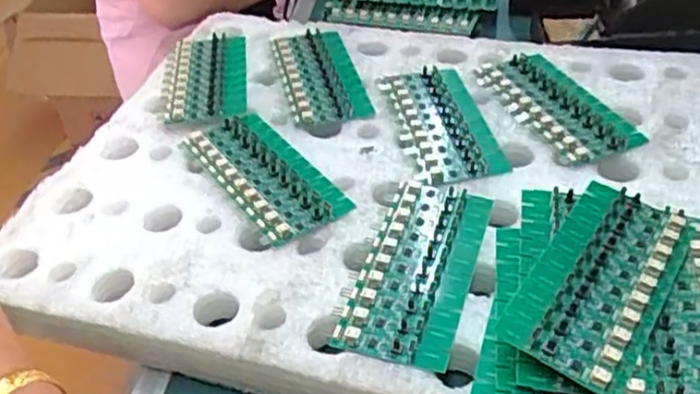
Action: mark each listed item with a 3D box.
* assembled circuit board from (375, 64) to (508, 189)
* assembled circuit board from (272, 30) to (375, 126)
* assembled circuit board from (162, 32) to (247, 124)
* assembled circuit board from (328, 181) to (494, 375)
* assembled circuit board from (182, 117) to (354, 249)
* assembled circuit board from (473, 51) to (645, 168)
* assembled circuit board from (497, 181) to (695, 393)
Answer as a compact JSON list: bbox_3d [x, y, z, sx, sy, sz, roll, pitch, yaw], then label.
[{"bbox_3d":[0.068,-0.056,0.528,0.067,0.009,0.138,-10,41,-5],"label":"assembled circuit board"},{"bbox_3d":[-0.026,-0.103,0.593,0.062,0.012,0.135,-12,41,-7],"label":"assembled circuit board"},{"bbox_3d":[-0.119,-0.102,0.596,0.065,0.012,0.139,-7,41,-1],"label":"assembled circuit board"},{"bbox_3d":[0.038,0.038,0.423,0.066,0.007,0.136,9,43,17],"label":"assembled circuit board"},{"bbox_3d":[-0.059,-0.018,0.496,0.062,0.010,0.136,-27,45,-23],"label":"assembled circuit board"},{"bbox_3d":[0.152,-0.071,0.537,0.066,0.010,0.136,-19,43,-15],"label":"assembled circuit board"},{"bbox_3d":[0.131,0.040,0.375,0.065,0.009,0.139,27,47,21],"label":"assembled circuit board"}]

